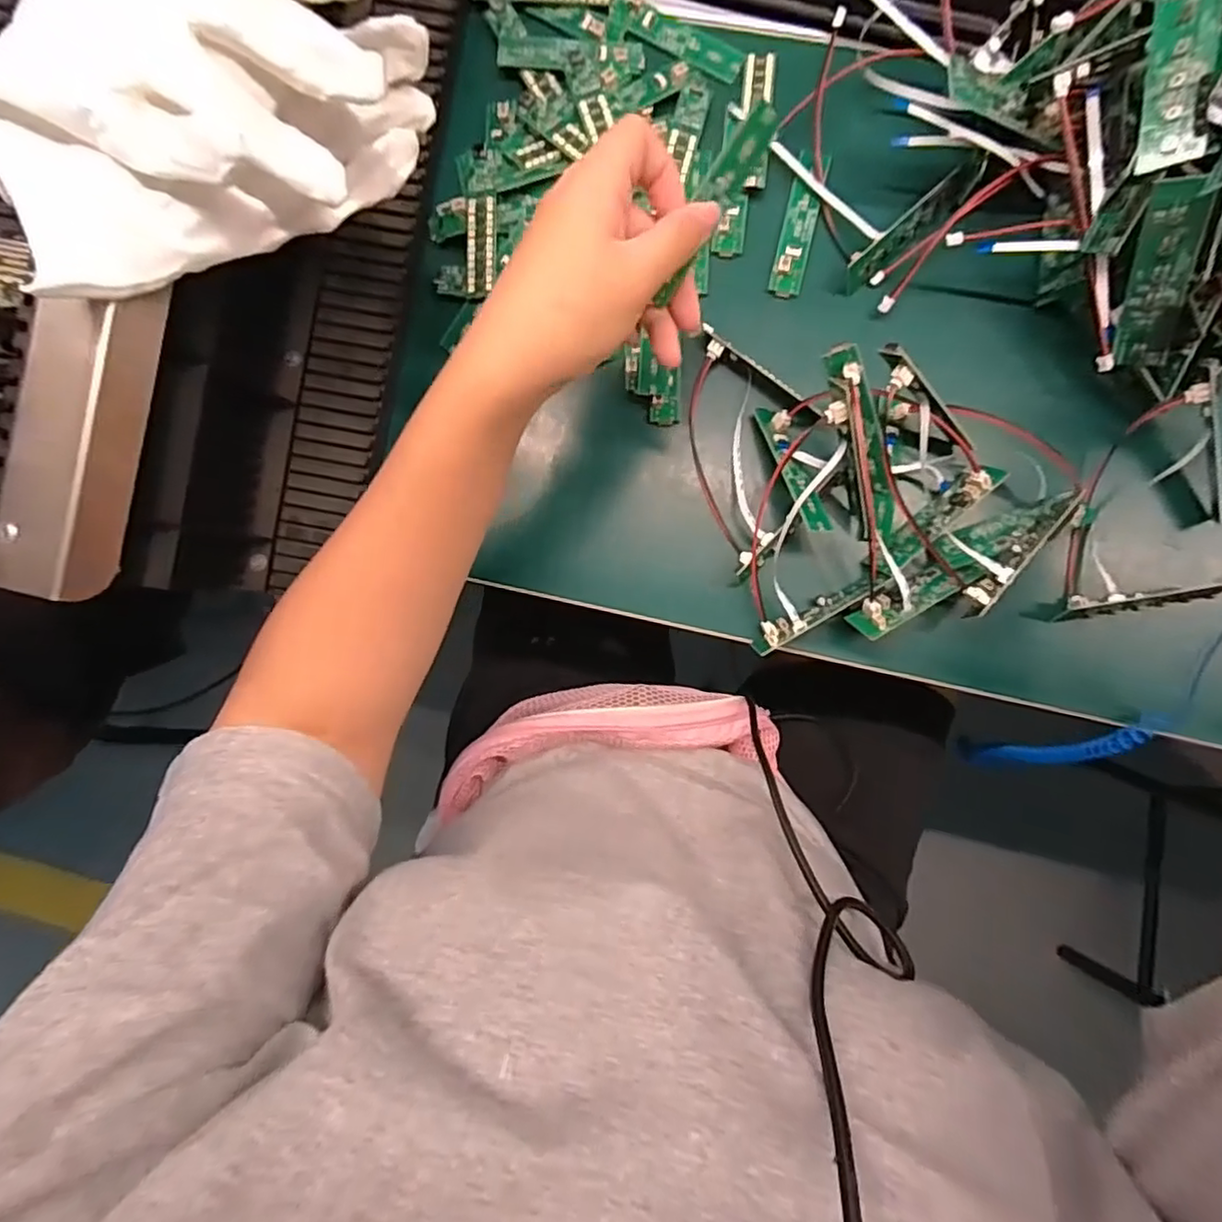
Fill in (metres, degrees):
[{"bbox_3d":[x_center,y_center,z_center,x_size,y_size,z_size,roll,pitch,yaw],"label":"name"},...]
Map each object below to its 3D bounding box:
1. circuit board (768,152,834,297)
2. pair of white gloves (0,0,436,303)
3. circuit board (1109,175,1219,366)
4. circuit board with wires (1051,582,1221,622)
[{"bbox_3d":[0.108,-0.223,0.359,0.020,0.007,0.082,14,89,4],"label":"circuit board"},{"bbox_3d":[-0.161,-0.187,0.239,0.131,0.089,0.164,23,90,4],"label":"pair of white gloves"},{"bbox_3d":[0.258,-0.156,0.295,0.023,0.082,0.004,19,57,37],"label":"circuit board"},{"bbox_3d":[0.285,-0.005,0.337,0.084,0.024,0.012,-6,88,4],"label":"circuit board with wires"}]

